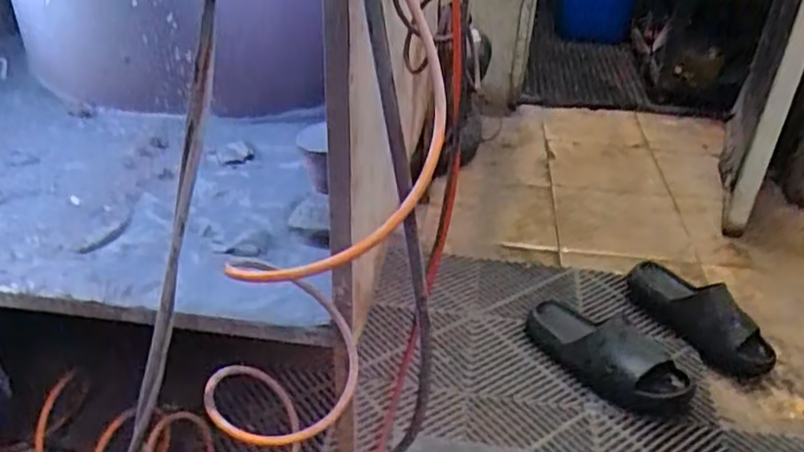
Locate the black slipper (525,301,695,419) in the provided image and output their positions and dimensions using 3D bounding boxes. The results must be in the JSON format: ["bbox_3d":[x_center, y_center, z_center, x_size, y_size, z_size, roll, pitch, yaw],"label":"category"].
[{"bbox_3d":[0.330,0.206,1.156,0.119,0.075,0.304,-20,38,-29],"label":"black slipper"}]

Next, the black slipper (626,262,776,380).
[{"bbox_3d":[0.520,0.157,1.240,0.093,0.095,0.289,-25,41,-34],"label":"black slipper"}]

